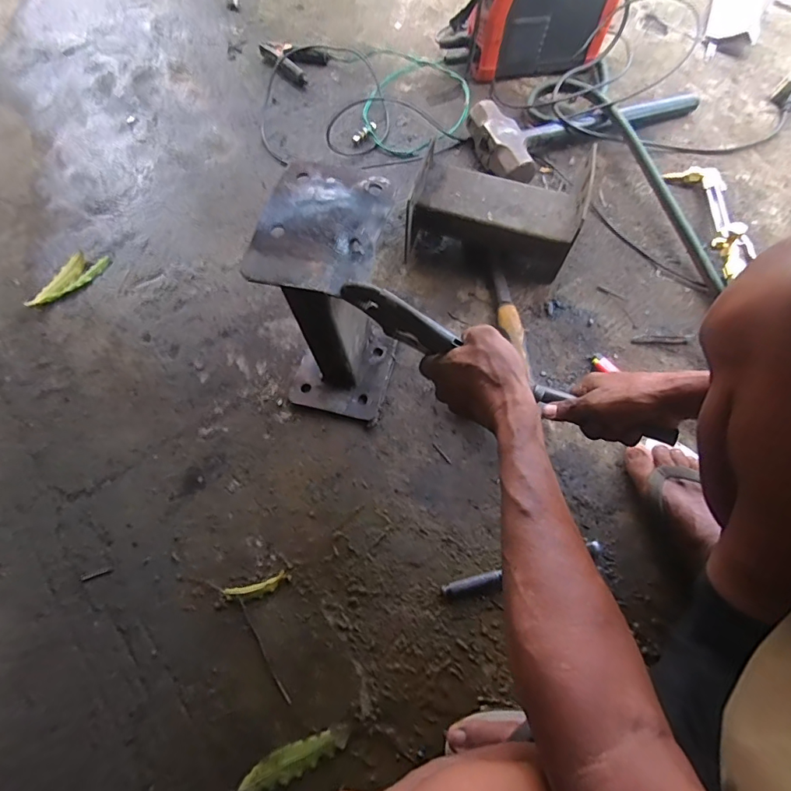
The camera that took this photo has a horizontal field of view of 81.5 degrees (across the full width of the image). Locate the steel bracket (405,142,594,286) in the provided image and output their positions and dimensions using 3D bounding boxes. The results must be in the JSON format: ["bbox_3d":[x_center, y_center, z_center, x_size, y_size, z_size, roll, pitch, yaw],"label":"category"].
[{"bbox_3d":[0.150,-0.277,0.707,0.242,0.107,0.154,15,69,5],"label":"steel bracket"}]

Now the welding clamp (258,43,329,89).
[{"bbox_3d":[-0.216,-0.687,0.927,0.140,0.030,0.089,33,72,11],"label":"welding clamp"}]

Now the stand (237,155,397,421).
[{"bbox_3d":[-0.069,-0.115,0.581,0.154,0.239,0.204,13,69,4],"label":"stand"}]

